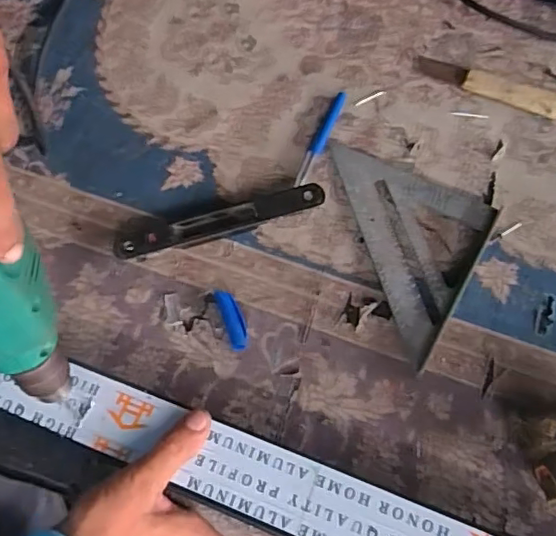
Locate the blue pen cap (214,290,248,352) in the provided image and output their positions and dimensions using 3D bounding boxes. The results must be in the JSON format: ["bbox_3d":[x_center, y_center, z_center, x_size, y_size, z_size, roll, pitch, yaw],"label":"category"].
[{"bbox_3d":[-0.039,0.044,0.484,0.018,0.008,0.056,-18,65,-8],"label":"blue pen cap"}]

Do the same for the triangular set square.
[{"bbox_3d":[0.139,-0.032,0.520,0.118,0.014,0.222,-13,65,-6],"label":"triangular set square"}]

